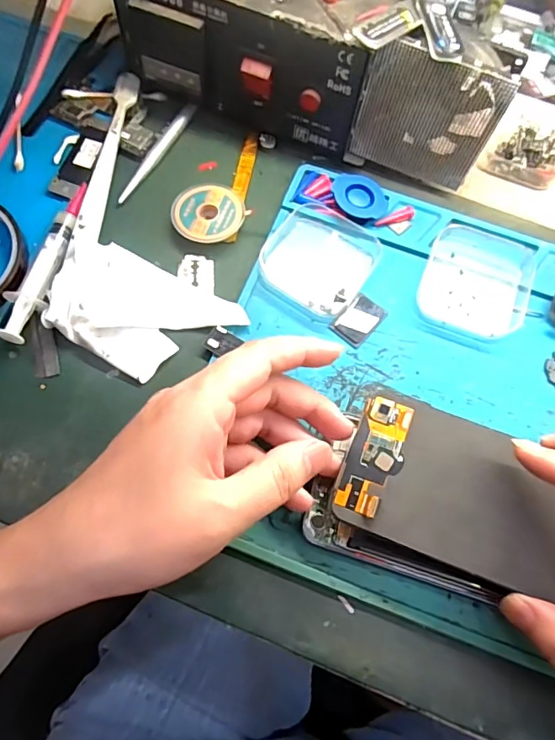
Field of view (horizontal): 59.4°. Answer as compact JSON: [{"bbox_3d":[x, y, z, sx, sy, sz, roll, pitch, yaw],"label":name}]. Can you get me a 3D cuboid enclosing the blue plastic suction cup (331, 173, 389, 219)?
[{"bbox_3d":[0.053,-0.113,0.318,0.038,0.010,0.032,29,71,7],"label":"blue plastic suction cup"}]

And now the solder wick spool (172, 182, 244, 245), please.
[{"bbox_3d":[-0.044,-0.099,0.312,0.045,0.011,0.040,-34,75,-14],"label":"solder wick spool"}]

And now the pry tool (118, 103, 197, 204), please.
[{"bbox_3d":[-0.081,-0.148,0.330,0.009,0.004,0.092,25,71,6],"label":"pry tool"}]

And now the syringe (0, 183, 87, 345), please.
[{"bbox_3d":[-0.138,-0.067,0.289,0.020,0.011,0.109,13,70,2],"label":"syringe"}]

